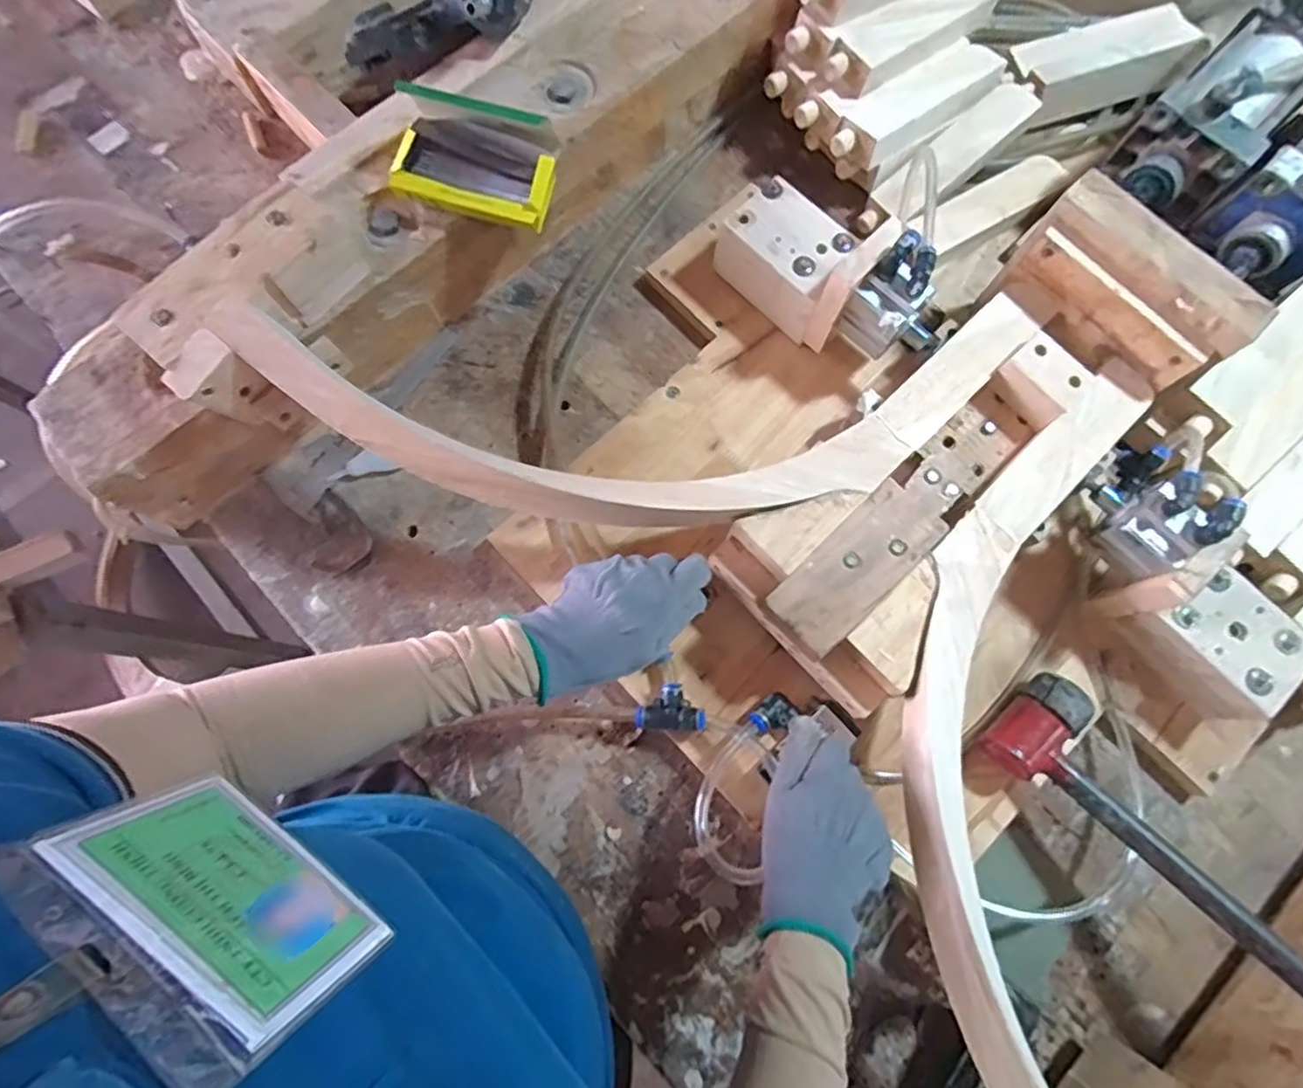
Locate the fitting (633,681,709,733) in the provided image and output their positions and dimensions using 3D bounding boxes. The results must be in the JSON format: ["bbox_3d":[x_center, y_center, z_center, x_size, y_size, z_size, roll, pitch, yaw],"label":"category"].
[{"bbox_3d":[0.016,0.128,0.517,0.053,0.024,0.034,4,72,2],"label":"fitting"}]

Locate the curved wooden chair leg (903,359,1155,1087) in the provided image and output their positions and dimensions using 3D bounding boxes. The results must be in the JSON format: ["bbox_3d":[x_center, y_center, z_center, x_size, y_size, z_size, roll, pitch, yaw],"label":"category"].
[{"bbox_3d":[0.259,0.143,0.429,0.165,0.036,0.596,9,77,1],"label":"curved wooden chair leg"}]

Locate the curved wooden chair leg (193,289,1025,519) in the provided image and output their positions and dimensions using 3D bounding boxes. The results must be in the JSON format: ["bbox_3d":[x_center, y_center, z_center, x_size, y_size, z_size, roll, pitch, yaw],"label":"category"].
[{"bbox_3d":[0.011,-0.104,0.473,0.596,0.072,0.163,-6,76,-2],"label":"curved wooden chair leg"}]

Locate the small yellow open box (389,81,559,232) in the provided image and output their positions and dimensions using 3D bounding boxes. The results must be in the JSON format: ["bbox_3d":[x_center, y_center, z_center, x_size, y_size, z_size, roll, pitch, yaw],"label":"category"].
[{"bbox_3d":[-0.148,-0.318,0.538,0.148,0.052,0.094,16,76,3],"label":"small yellow open box"}]

